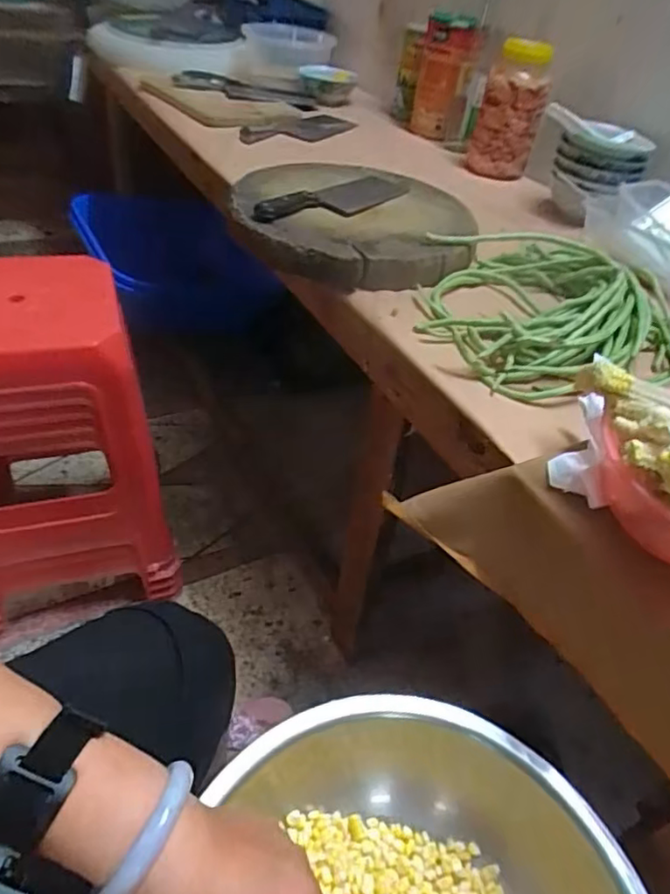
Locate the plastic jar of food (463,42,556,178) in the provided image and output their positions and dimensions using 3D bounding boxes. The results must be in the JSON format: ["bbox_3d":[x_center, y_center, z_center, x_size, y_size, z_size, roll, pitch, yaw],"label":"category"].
[{"bbox_3d":[0.335,-0.636,1.148,0.118,0.233,0.138,18,42,9],"label":"plastic jar of food"}]

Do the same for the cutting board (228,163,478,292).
[{"bbox_3d":[0.023,-0.343,0.874,0.319,0.053,0.327,5,42,-6],"label":"cutting board"}]

